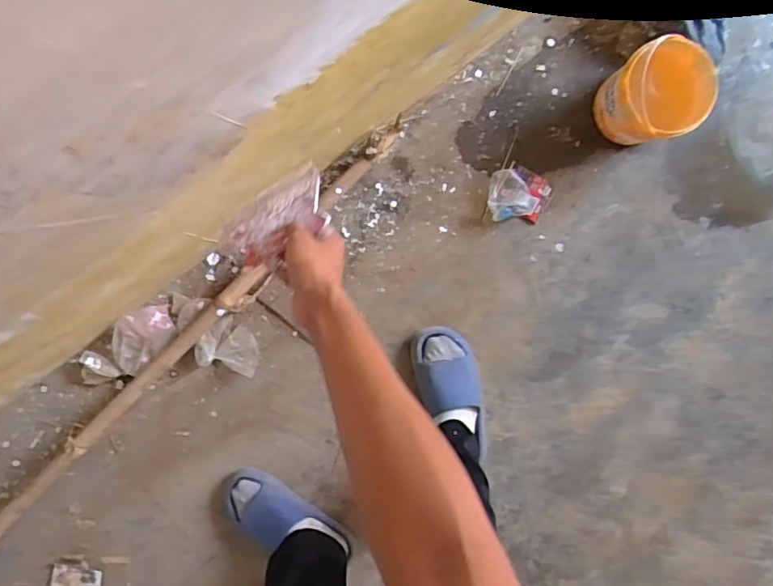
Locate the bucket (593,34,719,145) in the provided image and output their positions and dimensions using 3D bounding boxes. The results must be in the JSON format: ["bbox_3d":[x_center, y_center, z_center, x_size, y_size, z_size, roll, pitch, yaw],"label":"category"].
[{"bbox_3d":[0.475,-0.342,1.037,0.156,0.180,0.133,-16,95,-1],"label":"bucket"}]

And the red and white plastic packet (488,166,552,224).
[{"bbox_3d":[0.259,-0.190,1.130,0.116,0.026,0.101,2,94,-2],"label":"red and white plastic packet"}]

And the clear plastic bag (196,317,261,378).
[{"bbox_3d":[-0.314,0.105,1.175,0.119,0.027,0.104,16,94,-3],"label":"clear plastic bag"}]

